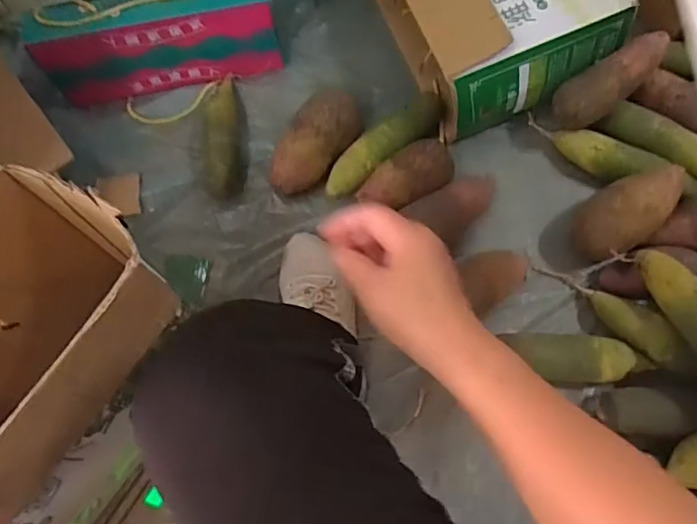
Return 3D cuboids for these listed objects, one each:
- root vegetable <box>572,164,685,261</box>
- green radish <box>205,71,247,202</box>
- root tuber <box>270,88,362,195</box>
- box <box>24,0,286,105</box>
[{"bbox_3d":[0.359,-0.060,0.721,0.129,0.088,0.085,-31,73,-7],"label":"root vegetable"},{"bbox_3d":[-0.183,-0.188,0.794,0.058,0.055,0.202,-6,71,1],"label":"green radish"},{"bbox_3d":[-0.051,-0.164,0.767,0.076,0.084,0.146,38,77,14],"label":"root tuber"},{"bbox_3d":[-0.273,-0.320,0.794,0.335,0.128,0.083,-11,71,-1],"label":"box"}]

